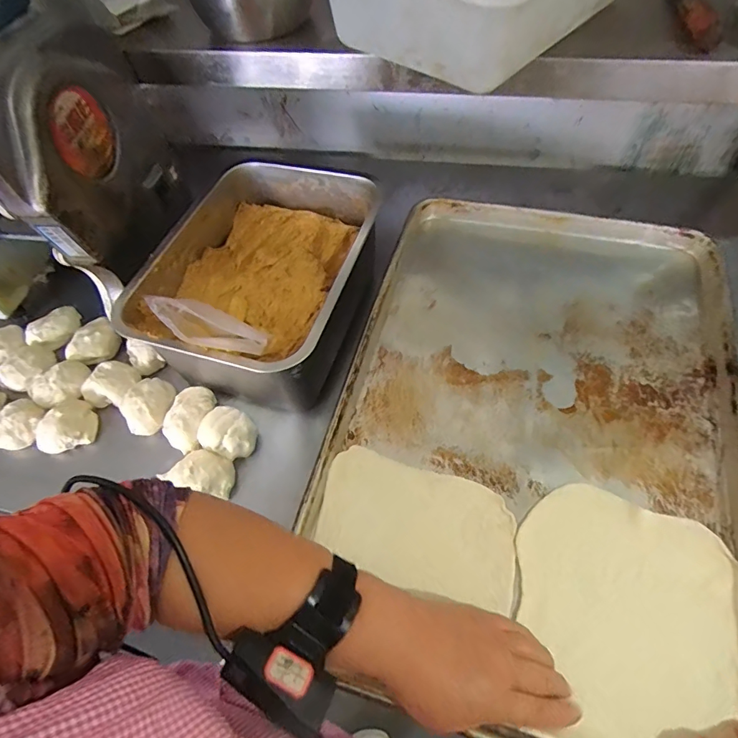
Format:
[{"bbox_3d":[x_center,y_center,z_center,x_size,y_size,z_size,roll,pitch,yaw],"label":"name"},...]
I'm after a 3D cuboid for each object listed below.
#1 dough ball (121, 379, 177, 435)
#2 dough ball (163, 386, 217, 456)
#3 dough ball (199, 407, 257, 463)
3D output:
[{"bbox_3d":[-0.298,0.051,0.605,0.068,0.052,0.074,-2,57,4],"label":"dough ball"},{"bbox_3d":[-0.237,0.065,0.591,0.049,0.039,0.081,9,59,11],"label":"dough ball"},{"bbox_3d":[-0.182,0.088,0.584,0.066,0.051,0.061,-2,57,4],"label":"dough ball"}]

